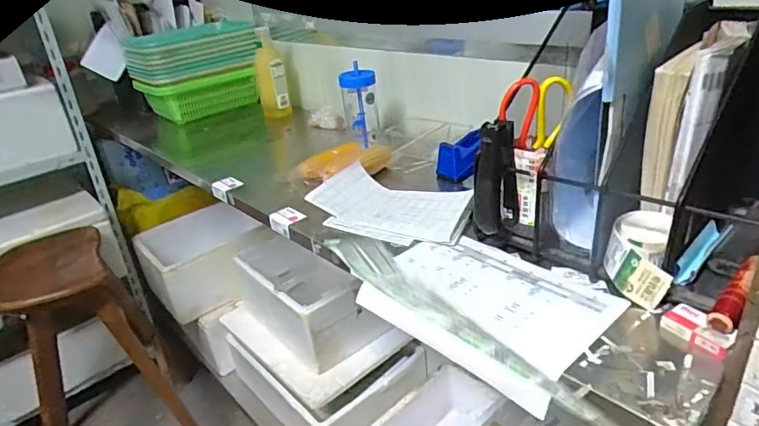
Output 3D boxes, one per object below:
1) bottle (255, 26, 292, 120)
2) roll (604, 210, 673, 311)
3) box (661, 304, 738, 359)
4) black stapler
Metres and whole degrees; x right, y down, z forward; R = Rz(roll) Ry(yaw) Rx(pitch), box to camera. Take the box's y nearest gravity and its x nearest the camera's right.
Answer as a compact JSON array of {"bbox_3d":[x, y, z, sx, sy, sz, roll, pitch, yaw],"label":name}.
[{"bbox_3d":[-0.303,-0.384,1.417,0.083,0.227,0.073,-11,28,-9],"label":"bottle"},{"bbox_3d":[0.310,0.056,0.613,0.067,0.088,0.089,5,29,20],"label":"roll"},{"bbox_3d":[0.345,0.124,0.548,0.039,0.025,0.069,-21,31,-27],"label":"box"},{"bbox_3d":[0.159,-0.046,0.690,0.056,0.142,0.054,6,30,22],"label":"black stapler"}]

